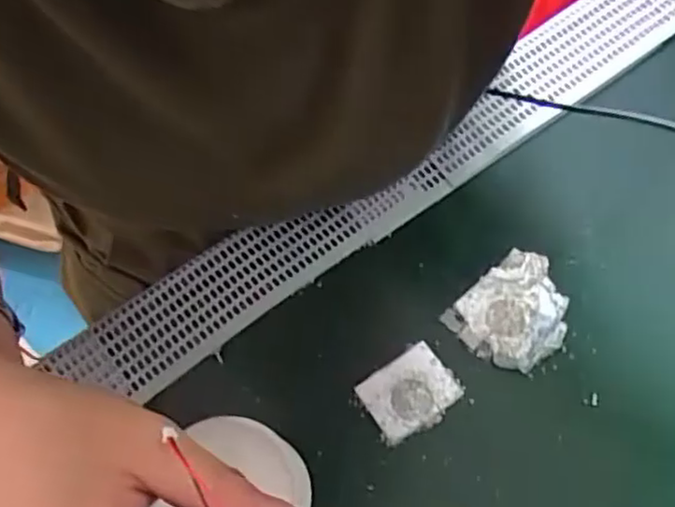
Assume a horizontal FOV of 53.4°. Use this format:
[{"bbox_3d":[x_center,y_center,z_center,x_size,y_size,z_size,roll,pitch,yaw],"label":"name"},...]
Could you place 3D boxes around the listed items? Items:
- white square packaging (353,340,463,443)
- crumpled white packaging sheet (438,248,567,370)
[{"bbox_3d":[0.038,0.073,0.355,0.048,0.004,0.037,-35,75,-12],"label":"white square packaging"},{"bbox_3d":[0.099,0.032,0.369,0.065,0.004,0.053,-40,76,-13],"label":"crumpled white packaging sheet"}]

